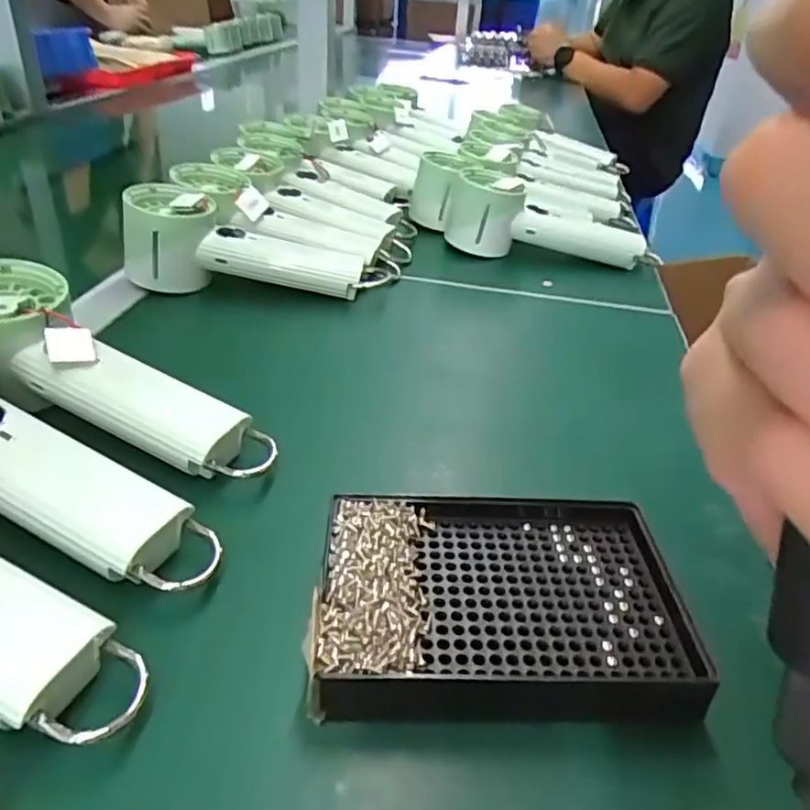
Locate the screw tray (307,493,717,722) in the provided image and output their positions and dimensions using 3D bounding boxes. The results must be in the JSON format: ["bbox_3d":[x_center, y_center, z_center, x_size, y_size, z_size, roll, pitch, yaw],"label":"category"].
[{"bbox_3d":[0.037,0.078,0.258,0.142,0.031,0.092,2,33,-6],"label":"screw tray"}]

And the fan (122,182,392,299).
[{"bbox_3d":[-0.111,-0.124,0.497,0.195,0.062,0.062,1,33,-6],"label":"fan"}]

